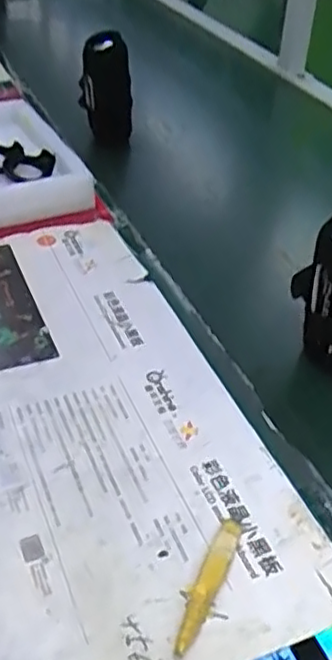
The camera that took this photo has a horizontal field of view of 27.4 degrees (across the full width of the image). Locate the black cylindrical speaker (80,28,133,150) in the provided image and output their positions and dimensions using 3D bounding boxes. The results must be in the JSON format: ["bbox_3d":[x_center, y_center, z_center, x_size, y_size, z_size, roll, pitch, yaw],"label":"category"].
[{"bbox_3d":[-0.089,-0.357,1.035,0.074,0.187,0.059,7,60,4],"label":"black cylindrical speaker"}]

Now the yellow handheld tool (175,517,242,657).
[{"bbox_3d":[0.029,0.169,0.461,0.017,0.008,0.108,19,40,18],"label":"yellow handheld tool"}]

